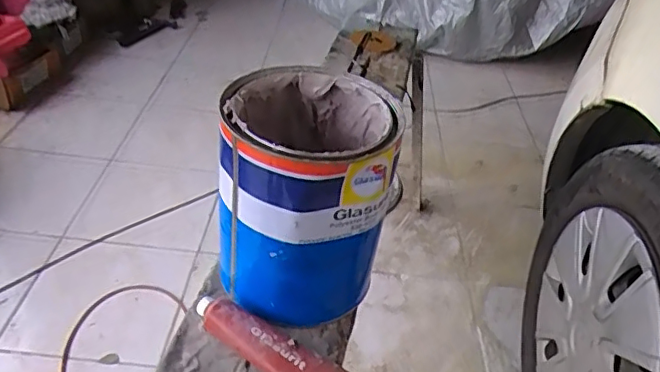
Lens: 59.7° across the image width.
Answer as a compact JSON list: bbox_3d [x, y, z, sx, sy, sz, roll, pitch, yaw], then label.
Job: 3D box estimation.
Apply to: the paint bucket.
[{"bbox_3d":[-0.026,0.005,0.568,0.155,0.194,0.187,0,37,-8],"label":"paint bucket"}]

